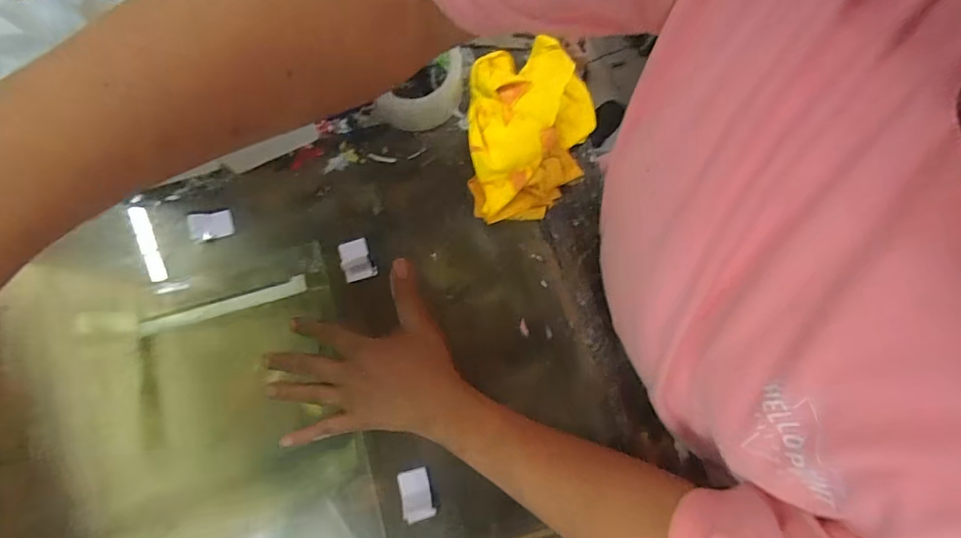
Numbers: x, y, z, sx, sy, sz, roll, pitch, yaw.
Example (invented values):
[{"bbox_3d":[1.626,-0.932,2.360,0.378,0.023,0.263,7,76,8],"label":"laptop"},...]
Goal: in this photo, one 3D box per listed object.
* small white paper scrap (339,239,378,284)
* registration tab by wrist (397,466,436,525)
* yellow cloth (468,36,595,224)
[{"bbox_3d":[-0.125,-0.010,0.486,0.030,0.010,0.041,-21,80,-4],"label":"small white paper scrap"},{"bbox_3d":[-0.059,0.209,0.448,0.028,0.009,0.044,-14,80,-3],"label":"registration tab by wrist"},{"bbox_3d":[0.053,-0.143,0.494,0.126,0.047,0.184,0,79,1],"label":"yellow cloth"}]

